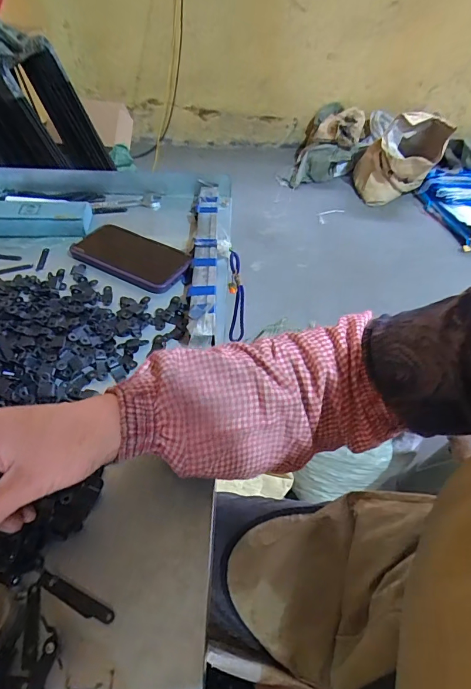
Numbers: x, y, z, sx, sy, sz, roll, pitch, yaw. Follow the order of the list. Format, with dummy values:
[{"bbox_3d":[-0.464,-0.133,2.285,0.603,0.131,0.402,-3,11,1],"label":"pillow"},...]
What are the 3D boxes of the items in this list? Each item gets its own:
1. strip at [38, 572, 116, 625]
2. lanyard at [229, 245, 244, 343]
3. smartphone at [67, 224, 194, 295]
[{"bbox_3d":[-0.115,0.181,0.290,0.062,0.004,0.011,20,50,15],"label":"strip"},{"bbox_3d":[0.002,-0.070,0.602,0.024,0.142,0.034,-1,48,-4],"label":"lanyard"},{"bbox_3d":[-0.142,-0.123,0.551,0.165,0.009,0.084,24,51,18],"label":"smartphone"}]

